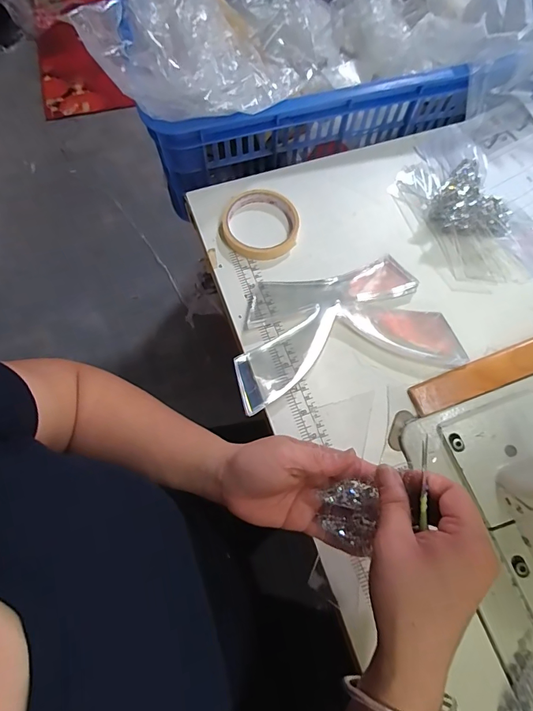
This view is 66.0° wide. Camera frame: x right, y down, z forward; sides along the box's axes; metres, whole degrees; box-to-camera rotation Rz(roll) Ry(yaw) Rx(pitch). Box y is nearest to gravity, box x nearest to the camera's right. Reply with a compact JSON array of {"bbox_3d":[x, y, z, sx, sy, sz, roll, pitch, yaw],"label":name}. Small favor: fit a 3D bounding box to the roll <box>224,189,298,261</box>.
[{"bbox_3d":[-0.007,-0.154,0.485,0.087,0.021,0.087,0,71,-1],"label":"roll"}]

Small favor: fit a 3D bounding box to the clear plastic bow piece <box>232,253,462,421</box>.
[{"bbox_3d":[0.079,-0.030,0.437,0.234,0.022,0.129,-14,71,-6],"label":"clear plastic bow piece"}]

